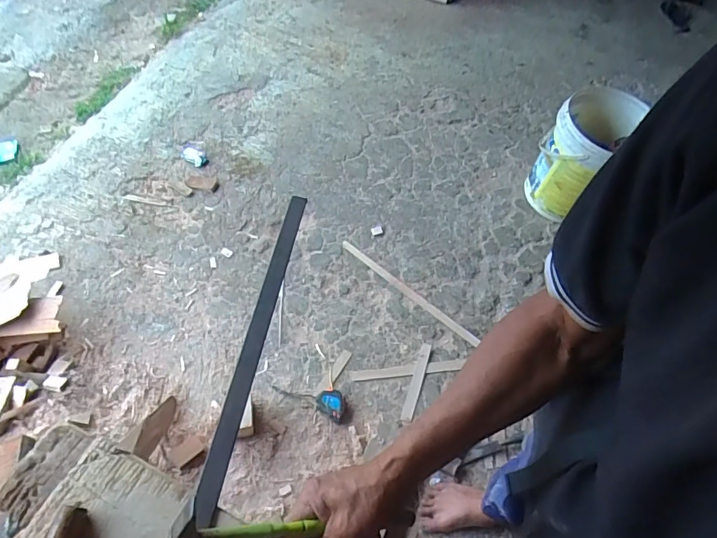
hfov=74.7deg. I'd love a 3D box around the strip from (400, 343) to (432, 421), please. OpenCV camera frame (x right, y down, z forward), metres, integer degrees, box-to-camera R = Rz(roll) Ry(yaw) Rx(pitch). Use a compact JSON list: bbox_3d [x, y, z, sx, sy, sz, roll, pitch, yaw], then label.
[{"bbox_3d":[0.168,0.323,1.353,0.031,0.008,0.232,18,64,7],"label":"strip"}]

